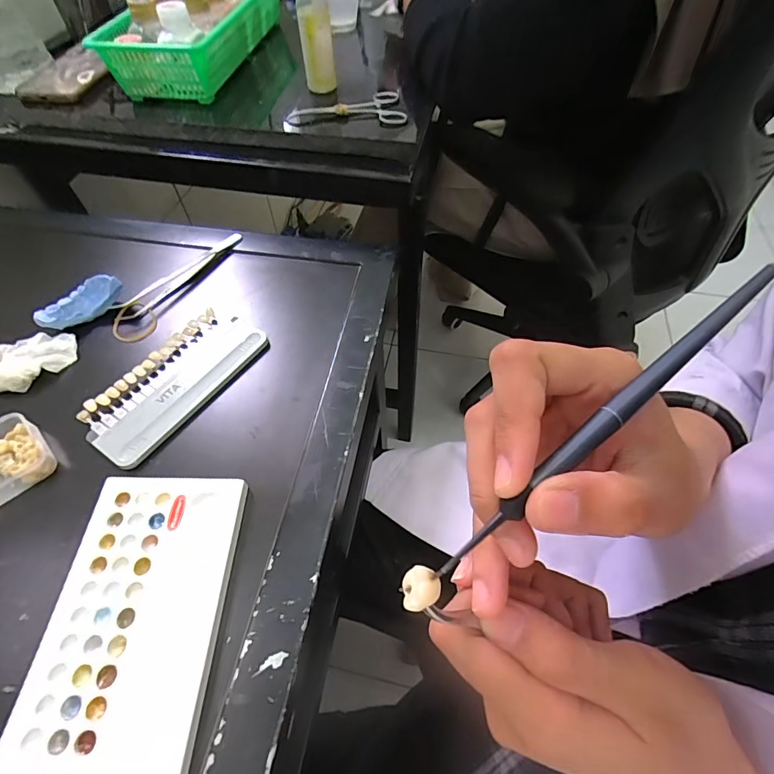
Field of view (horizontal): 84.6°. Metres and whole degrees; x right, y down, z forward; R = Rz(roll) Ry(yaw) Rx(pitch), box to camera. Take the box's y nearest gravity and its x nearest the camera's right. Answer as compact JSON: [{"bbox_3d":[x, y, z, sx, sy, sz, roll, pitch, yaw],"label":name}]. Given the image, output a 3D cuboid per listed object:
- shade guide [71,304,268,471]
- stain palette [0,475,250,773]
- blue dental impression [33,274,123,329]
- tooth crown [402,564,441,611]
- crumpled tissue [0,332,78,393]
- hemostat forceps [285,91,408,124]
[{"bbox_3d":[-0.170,-0.007,0.342,0.067,0.010,0.143,29,61,19],"label":"shade guide"},{"bbox_3d":[-0.144,0.127,0.248,0.094,0.011,0.151,1,56,2],"label":"stain palette"},{"bbox_3d":[-0.268,-0.074,0.373,0.070,0.024,0.021,-34,62,-20],"label":"blue dental impression"},{"bbox_3d":[0.010,0.059,0.126,0.011,0.007,0.012,-2,56,0],"label":"tooth crown"},{"bbox_3d":[-0.295,-0.022,0.348,0.072,0.017,0.041,-39,64,-23],"label":"crumpled tissue"},{"bbox_3d":[-0.043,-0.295,0.449,0.123,0.009,0.056,-1,56,0],"label":"hemostat forceps"}]

